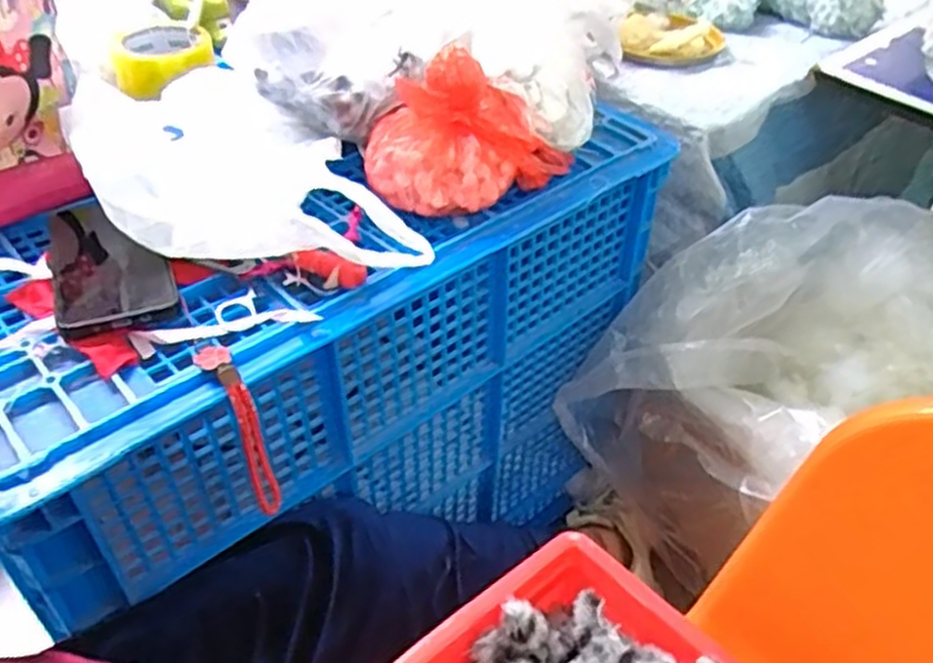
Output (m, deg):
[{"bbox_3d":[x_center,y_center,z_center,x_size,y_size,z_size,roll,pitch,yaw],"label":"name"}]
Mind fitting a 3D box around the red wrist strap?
[{"bbox_3d":[-0.157,0.071,0.544,0.022,0.127,0.063,-23,48,-25],"label":"red wrist strap"}]

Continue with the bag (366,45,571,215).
[{"bbox_3d":[0.001,-0.171,0.643,0.171,0.100,0.111,-8,43,-11],"label":"bag"}]

